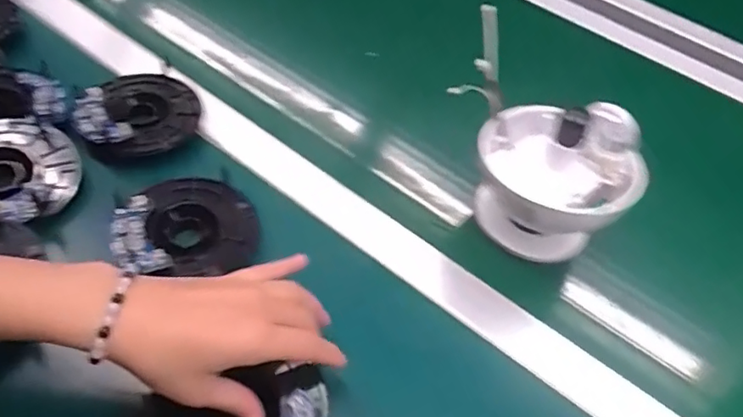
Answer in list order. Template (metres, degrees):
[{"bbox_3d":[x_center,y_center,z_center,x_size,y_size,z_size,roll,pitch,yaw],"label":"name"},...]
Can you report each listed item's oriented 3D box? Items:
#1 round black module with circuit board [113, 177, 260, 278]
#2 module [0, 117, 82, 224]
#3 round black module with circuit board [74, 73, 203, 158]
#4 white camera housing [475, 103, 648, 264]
[{"bbox_3d":[-0.136,0.012,0.427,0.099,0.024,0.089,-11,51,-16],"label":"round black module with circuit board"},{"bbox_3d":[-0.274,-0.025,0.433,0.098,0.025,0.097,4,50,-5],"label":"module"},{"bbox_3d":[-0.200,-0.088,0.495,0.095,0.023,0.100,4,50,-5],"label":"round black module with circuit board"},{"bbox_3d":[0.141,-0.022,0.459,0.114,0.116,0.102,9,48,1],"label":"white camera housing"}]

